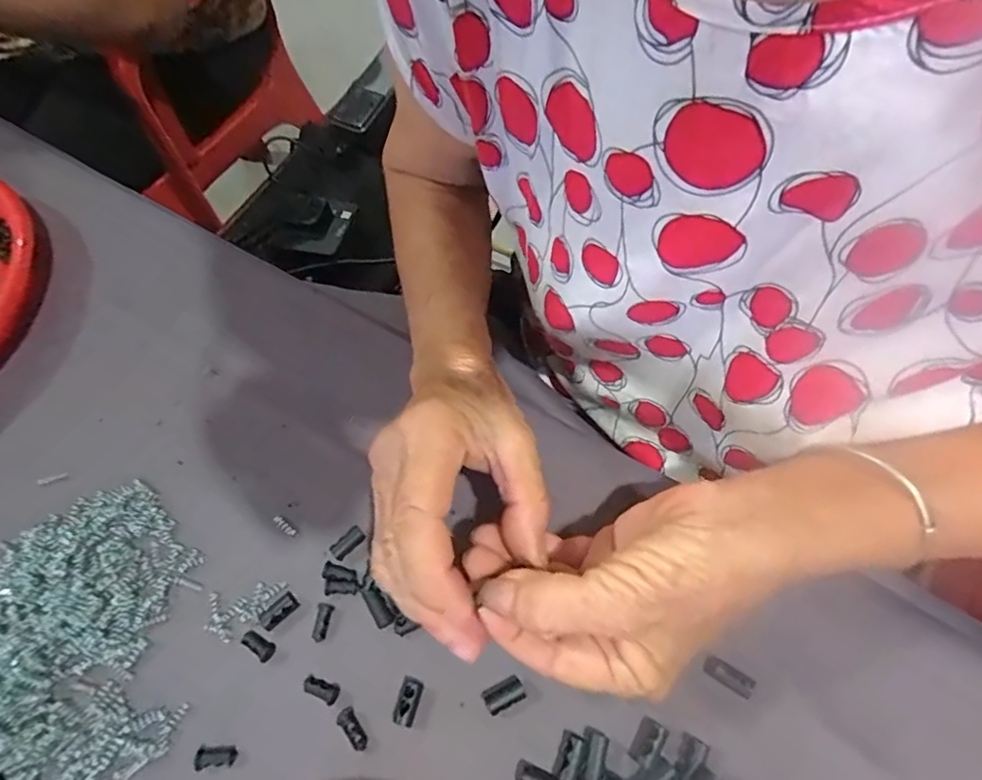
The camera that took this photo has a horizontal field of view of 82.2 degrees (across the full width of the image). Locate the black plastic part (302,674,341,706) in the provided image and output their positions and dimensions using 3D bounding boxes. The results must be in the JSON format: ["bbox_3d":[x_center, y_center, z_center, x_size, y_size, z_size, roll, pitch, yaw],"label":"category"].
[{"bbox_3d":[-0.080,0.141,0.264,0.018,0.006,0.009,15,63,11],"label":"black plastic part"}]

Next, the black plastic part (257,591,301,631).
[{"bbox_3d":[-0.106,0.110,0.280,0.019,0.004,0.010,-41,66,-18],"label":"black plastic part"}]

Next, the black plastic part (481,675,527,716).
[{"bbox_3d":[0.006,0.141,0.260,0.018,0.010,0.011,-25,62,-11],"label":"black plastic part"}]

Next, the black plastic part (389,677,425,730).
[{"bbox_3d":[-0.039,0.143,0.259,0.012,0.008,0.019,14,62,11],"label":"black plastic part"}]

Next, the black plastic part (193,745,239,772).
[{"bbox_3d":[-0.124,0.165,0.253,0.018,0.005,0.009,-8,61,-1],"label":"black plastic part"}]

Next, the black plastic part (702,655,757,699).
[{"bbox_3d":[0.107,0.129,0.254,0.021,0.007,0.009,29,66,18],"label":"black plastic part"}]

